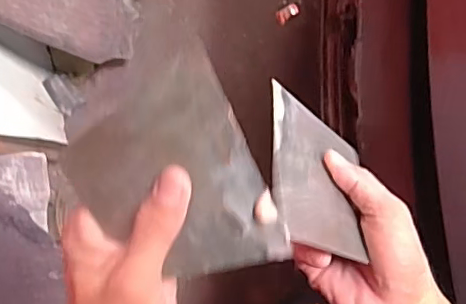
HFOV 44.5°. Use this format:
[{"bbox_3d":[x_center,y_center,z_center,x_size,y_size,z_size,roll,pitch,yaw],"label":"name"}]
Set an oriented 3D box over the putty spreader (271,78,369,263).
[{"bbox_3d":[0.064,0.017,0.427,0.090,0.141,0.008,35,128,-26],"label":"putty spreader"}]

